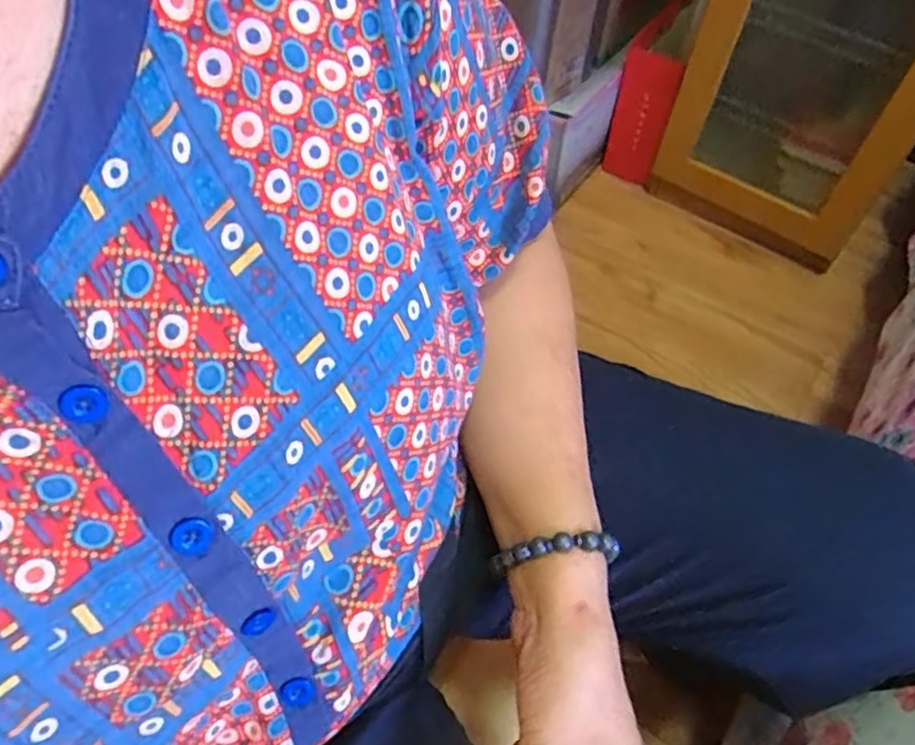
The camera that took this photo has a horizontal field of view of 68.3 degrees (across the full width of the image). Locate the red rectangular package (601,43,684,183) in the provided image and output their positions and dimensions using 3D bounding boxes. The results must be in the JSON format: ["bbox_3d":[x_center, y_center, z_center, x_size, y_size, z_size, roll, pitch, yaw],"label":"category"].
[{"bbox_3d":[0.353,-0.491,1.298,0.035,0.227,0.115,-25,49,-38],"label":"red rectangular package"}]

